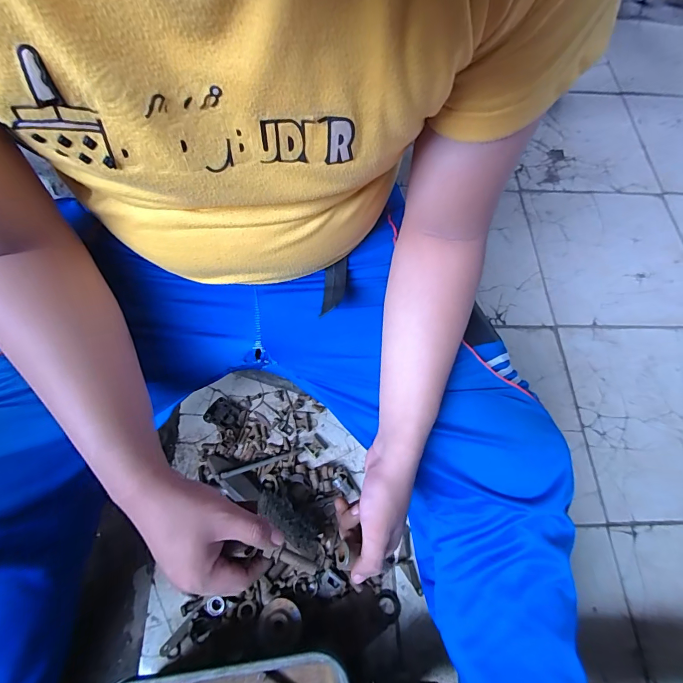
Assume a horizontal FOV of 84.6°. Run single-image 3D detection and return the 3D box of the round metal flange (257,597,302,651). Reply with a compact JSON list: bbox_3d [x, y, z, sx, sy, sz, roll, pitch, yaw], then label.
[{"bbox_3d":[-0.094,0.433,0.576,0.068,0.020,0.064,-22,52,-3],"label":"round metal flange"}]

